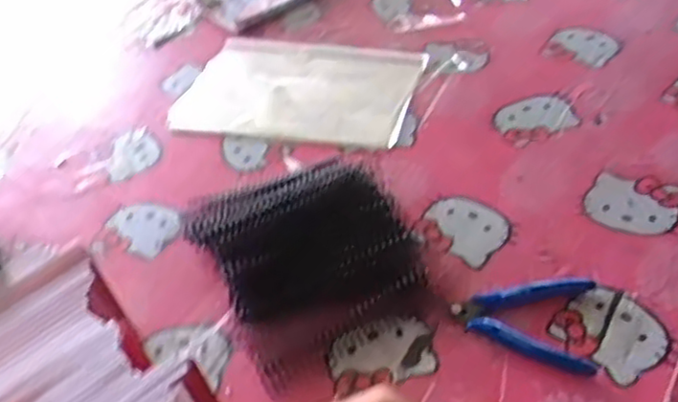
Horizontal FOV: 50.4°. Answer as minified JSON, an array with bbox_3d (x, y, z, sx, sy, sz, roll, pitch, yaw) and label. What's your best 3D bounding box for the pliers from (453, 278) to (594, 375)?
[{"bbox_3d":[0.141,0.089,0.553,0.103,0.014,0.084,2,44,10],"label":"pliers"}]

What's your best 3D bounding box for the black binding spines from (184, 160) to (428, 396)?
[{"bbox_3d":[-0.026,0.040,0.614,0.170,0.045,0.179,-27,46,-19],"label":"black binding spines"}]

